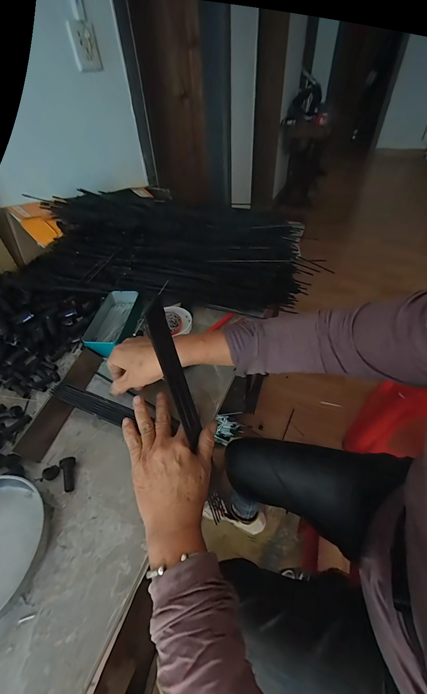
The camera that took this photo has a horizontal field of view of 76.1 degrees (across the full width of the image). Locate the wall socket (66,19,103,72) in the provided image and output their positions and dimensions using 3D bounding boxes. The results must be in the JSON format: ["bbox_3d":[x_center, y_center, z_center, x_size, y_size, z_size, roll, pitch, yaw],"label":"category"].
[{"bbox_3d":[-0.340,-0.794,0.722,0.067,0.088,0.023,-20,50,-17],"label":"wall socket"}]

